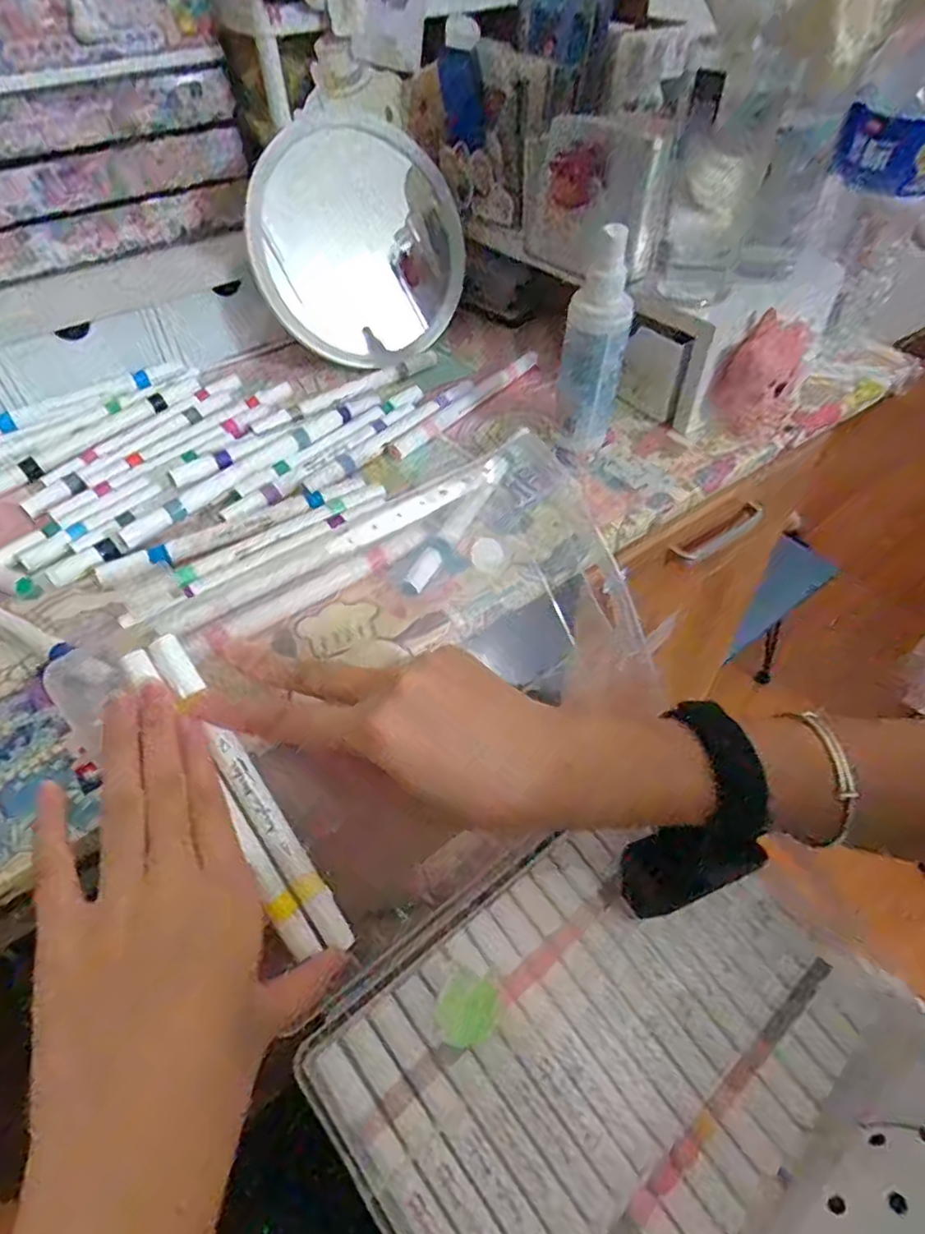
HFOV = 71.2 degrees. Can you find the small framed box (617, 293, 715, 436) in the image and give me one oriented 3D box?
[{"bbox_3d":[0.138,-0.172,0.442,0.059,0.081,0.011,35,58,28],"label":"small framed box"}]

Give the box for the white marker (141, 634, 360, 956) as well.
[{"bbox_3d":[-0.094,0.080,0.292,0.014,0.009,0.161,-31,95,-24],"label":"white marker"}]

